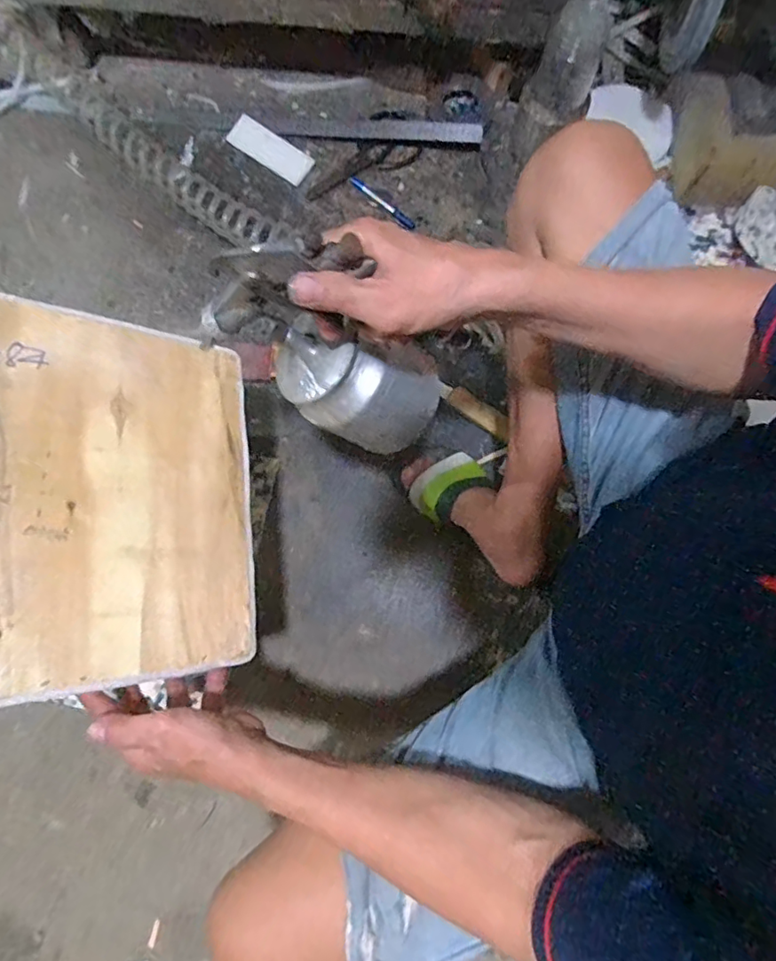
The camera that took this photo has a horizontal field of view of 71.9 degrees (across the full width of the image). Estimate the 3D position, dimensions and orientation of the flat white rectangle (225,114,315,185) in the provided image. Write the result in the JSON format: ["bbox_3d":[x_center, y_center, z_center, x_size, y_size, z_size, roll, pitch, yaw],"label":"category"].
[{"bbox_3d":[-0.192,-0.543,0.878,0.144,0.005,0.054,33,90,2],"label":"flat white rectangle"}]

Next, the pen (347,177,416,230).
[{"bbox_3d":[-0.009,-0.448,0.862,0.130,0.008,0.015,40,82,8],"label":"pen"}]

